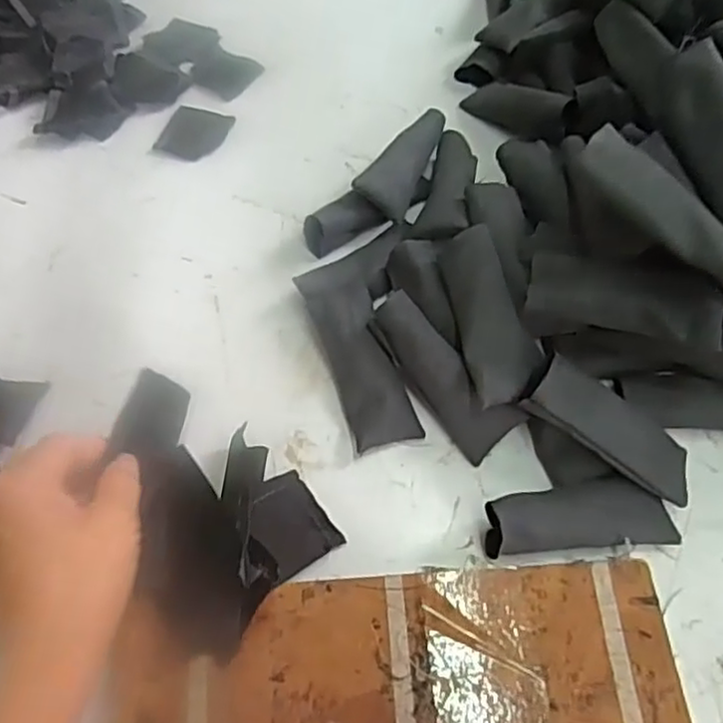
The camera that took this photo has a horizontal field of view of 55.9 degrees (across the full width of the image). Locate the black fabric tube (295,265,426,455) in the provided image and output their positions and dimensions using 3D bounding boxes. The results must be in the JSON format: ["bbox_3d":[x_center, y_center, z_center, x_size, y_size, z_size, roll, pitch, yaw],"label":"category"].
[{"bbox_3d":[-0.002,-0.005,0.423,0.041,0.029,0.117,-17,61,-9],"label":"black fabric tube"}]

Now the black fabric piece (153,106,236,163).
[{"bbox_3d":[-0.134,-0.182,0.546,0.049,0.004,0.054,17,62,11],"label":"black fabric piece"}]

